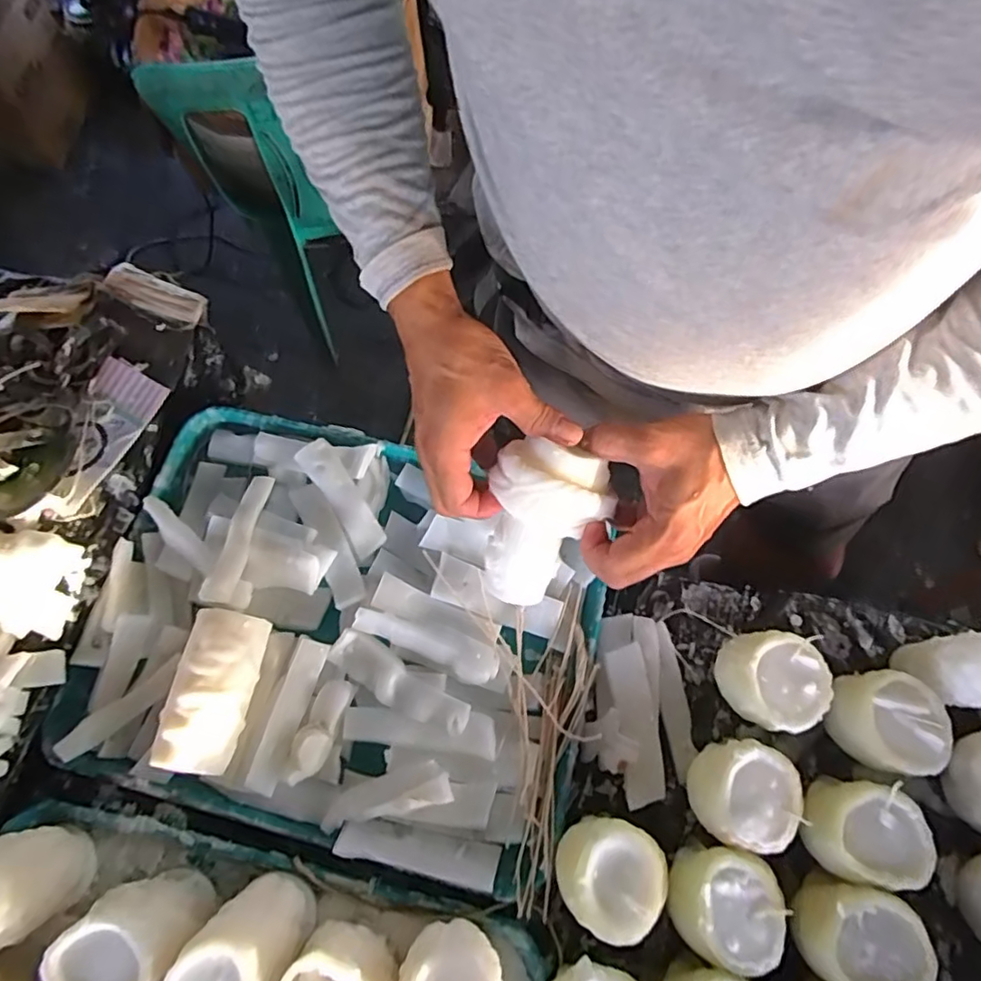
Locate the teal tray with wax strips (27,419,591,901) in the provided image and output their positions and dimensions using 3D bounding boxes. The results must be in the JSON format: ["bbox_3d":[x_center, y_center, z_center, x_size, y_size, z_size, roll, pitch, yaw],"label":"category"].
[{"bbox_3d":[-0.131,0.107,0.509,0.438,0.064,0.342,14,70,8],"label":"teal tray with wax strips"}]

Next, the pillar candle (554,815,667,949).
[{"bbox_3d":[0.088,0.279,0.433,0.074,0.055,0.072,26,72,12],"label":"pillar candle"}]

